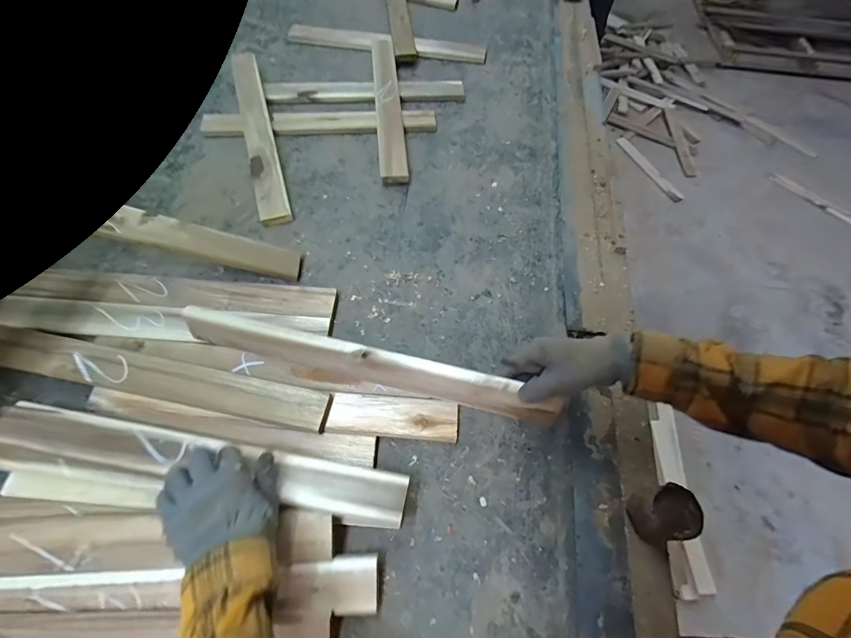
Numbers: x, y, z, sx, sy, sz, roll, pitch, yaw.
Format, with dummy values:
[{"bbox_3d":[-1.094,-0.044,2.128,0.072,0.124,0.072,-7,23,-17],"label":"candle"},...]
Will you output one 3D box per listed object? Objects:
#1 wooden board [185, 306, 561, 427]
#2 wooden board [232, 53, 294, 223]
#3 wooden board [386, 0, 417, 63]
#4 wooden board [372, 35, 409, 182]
[{"bbox_3d":[-0.075,0.051,0.476,0.456,0.050,0.023,13,50,8],"label":"wooden board"},{"bbox_3d":[-0.316,-0.359,0.744,0.051,0.021,0.452,-14,66,-13],"label":"wooden board"},{"bbox_3d":[-0.068,-0.757,0.960,0.050,0.017,0.430,-6,63,-5],"label":"wooden board"},{"bbox_3d":[-0.077,-0.446,0.797,0.051,0.019,0.451,-5,63,-4],"label":"wooden board"}]

